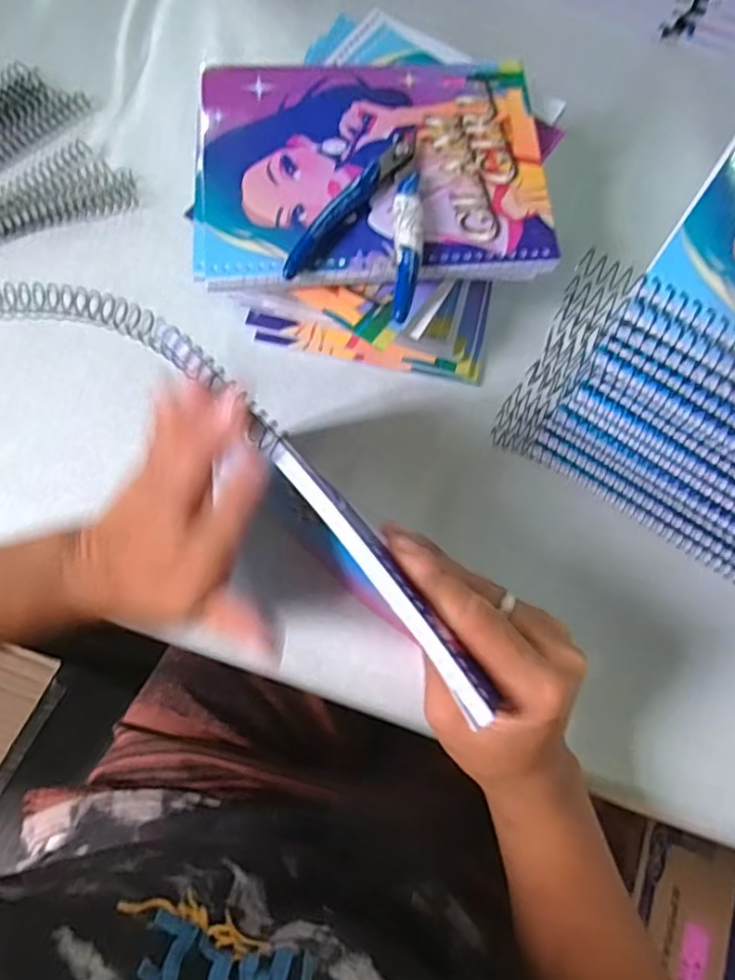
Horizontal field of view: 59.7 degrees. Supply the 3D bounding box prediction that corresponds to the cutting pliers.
[{"bbox_3d":[0.011,-0.154,0.355,0.069,0.015,0.119,24,74,5],"label":"cutting pliers"}]

